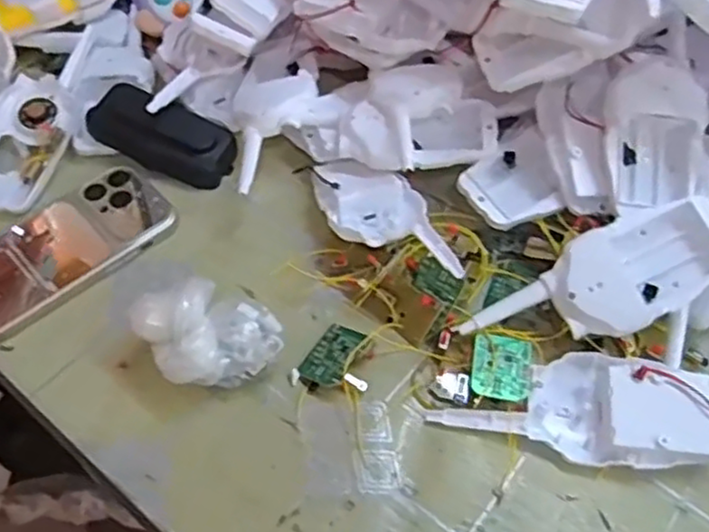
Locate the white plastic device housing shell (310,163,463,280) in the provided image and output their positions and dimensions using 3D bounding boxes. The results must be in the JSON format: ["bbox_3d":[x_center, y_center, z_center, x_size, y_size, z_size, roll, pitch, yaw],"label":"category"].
[{"bbox_3d":[0.021,-0.033,0.458,0.062,0.025,0.152,-32,46,-19],"label":"white plastic device housing shell"}]

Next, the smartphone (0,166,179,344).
[{"bbox_3d":[-0.202,-0.014,0.471,0.149,0.010,0.082,-38,64,-25],"label":"smartphone"}]

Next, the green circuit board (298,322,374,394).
[{"bbox_3d":[-0.012,0.057,0.427,0.034,0.012,0.045,18,56,36],"label":"green circuit board"}]

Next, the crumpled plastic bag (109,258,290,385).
[{"bbox_3d":[-0.088,0.041,0.410,0.087,0.053,0.060,10,54,5],"label":"crumpled plastic bag"}]

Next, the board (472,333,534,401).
[{"bbox_3d":[0.090,0.061,0.416,0.036,0.004,0.041,8,56,2],"label":"board"}]

